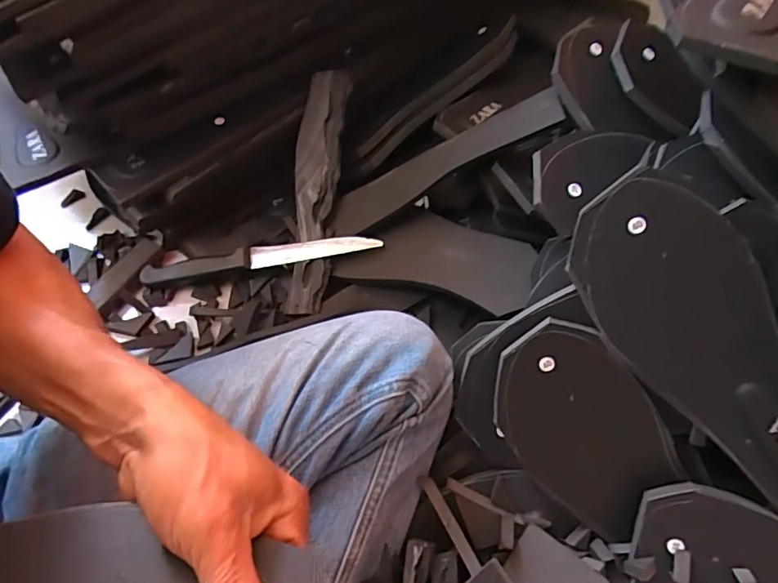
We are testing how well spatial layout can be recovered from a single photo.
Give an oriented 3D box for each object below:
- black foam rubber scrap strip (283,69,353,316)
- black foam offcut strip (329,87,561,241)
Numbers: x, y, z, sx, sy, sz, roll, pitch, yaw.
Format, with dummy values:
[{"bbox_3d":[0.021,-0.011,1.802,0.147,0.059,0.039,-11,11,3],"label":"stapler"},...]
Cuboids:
[{"bbox_3d":[-0.077,-0.105,0.537,0.047,0.029,0.258,4,83,3],"label":"black foam rubber scrap strip"},{"bbox_3d":[0.043,-0.120,0.489,0.241,0.017,0.050,-26,58,21],"label":"black foam offcut strip"}]

